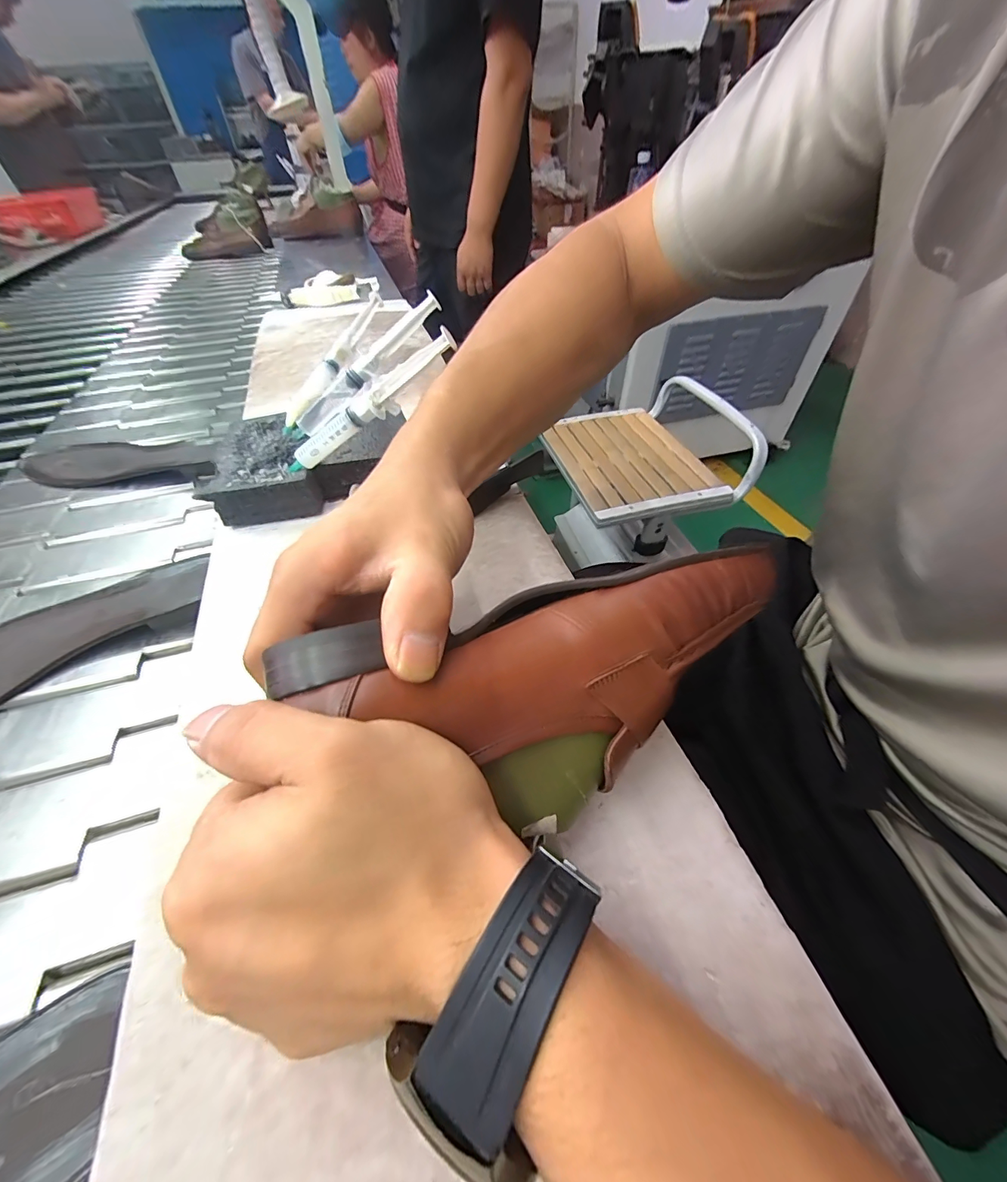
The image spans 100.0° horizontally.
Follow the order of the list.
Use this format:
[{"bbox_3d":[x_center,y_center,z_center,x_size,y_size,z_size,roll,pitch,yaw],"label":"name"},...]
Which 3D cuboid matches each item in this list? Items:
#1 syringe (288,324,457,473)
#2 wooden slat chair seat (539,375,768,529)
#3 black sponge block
[{"bbox_3d":[-0.103,-0.130,0.311,0.161,0.021,0.012,-27,44,20],"label":"syringe"},{"bbox_3d":[0.285,-0.319,0.869,0.344,0.118,0.377,-12,49,-10],"label":"wooden slat chair seat"},{"bbox_3d":[-0.209,-0.107,0.365,0.078,0.033,0.121,-18,51,-14],"label":"black sponge block"}]

